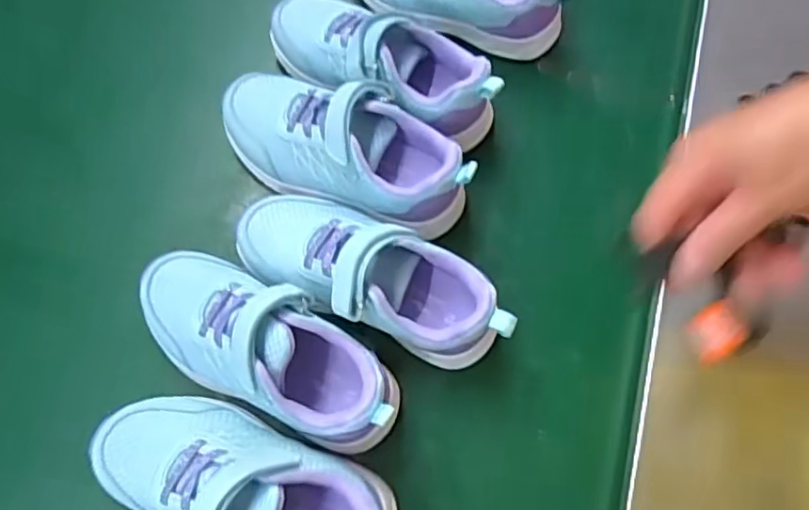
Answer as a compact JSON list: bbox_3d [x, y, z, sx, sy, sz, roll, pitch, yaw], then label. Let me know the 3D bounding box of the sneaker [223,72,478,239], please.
[{"bbox_3d":[-0.042,-0.078,0.461,0.187,0.076,0.082,17,70,6],"label":"sneaker"}]

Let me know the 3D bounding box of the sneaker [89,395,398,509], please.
[{"bbox_3d":[-0.094,0.137,0.381,0.184,0.101,0.072,21,71,8],"label":"sneaker"}]

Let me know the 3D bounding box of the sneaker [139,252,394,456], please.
[{"bbox_3d":[-0.087,0.058,0.407,0.189,0.074,0.075,27,72,9],"label":"sneaker"}]

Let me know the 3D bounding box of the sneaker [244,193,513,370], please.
[{"bbox_3d":[-0.026,0.017,0.422,0.193,0.082,0.093,26,72,9],"label":"sneaker"}]

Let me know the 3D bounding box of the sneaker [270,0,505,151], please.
[{"bbox_3d":[-0.019,-0.148,0.484,0.192,0.070,0.085,25,71,9],"label":"sneaker"}]

